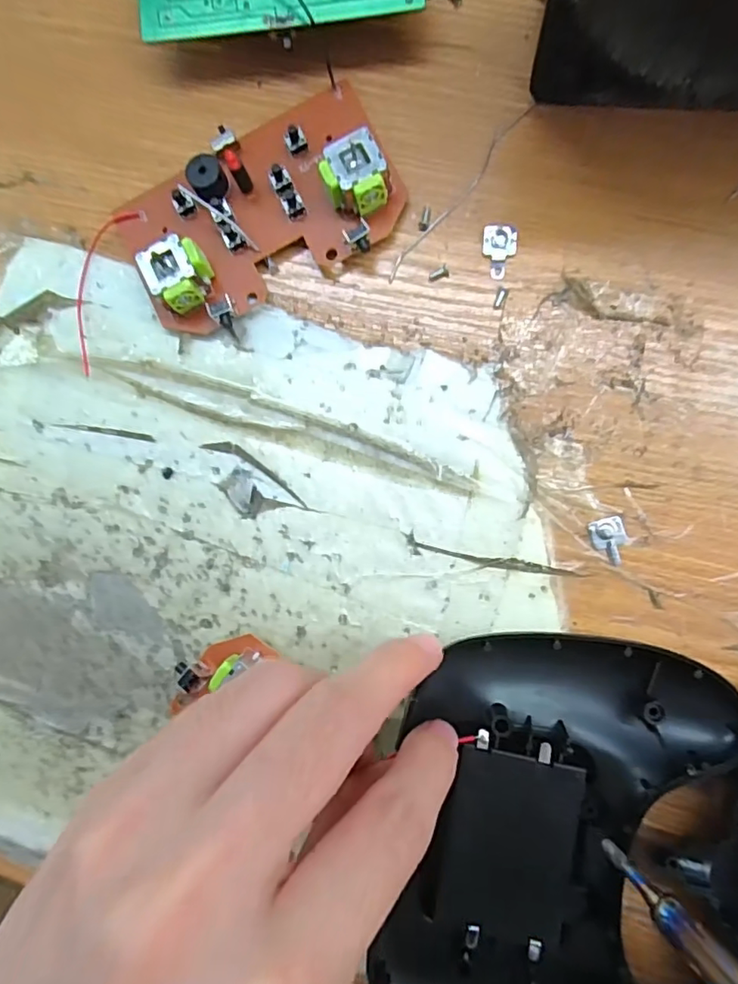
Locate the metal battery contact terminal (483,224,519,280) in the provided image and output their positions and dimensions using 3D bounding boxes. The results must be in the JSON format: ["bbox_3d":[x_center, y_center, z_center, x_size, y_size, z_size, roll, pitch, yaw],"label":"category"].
[{"bbox_3d":[0.042,-0.077,0.178,0.011,0.004,0.017,2,87,7],"label":"metal battery contact terminal"}]

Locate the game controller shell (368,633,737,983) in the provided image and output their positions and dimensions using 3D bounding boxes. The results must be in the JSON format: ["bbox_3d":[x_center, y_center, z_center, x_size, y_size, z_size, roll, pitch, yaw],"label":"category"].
[{"bbox_3d":[0.051,0.104,0.158,0.085,0.020,0.120,8,88,8],"label":"game controller shell"}]

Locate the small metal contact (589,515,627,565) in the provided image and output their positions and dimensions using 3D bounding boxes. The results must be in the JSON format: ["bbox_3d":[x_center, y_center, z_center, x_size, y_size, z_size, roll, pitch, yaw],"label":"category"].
[{"bbox_3d":[0.074,0.015,0.170,0.010,0.004,0.014,-16,85,6],"label":"small metal contact"}]

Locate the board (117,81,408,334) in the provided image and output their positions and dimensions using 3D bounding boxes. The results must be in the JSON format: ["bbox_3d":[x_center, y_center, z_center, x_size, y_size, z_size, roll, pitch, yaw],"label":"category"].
[{"bbox_3d":[-0.036,-0.093,0.181,0.088,0.017,0.055,-29,84,5],"label":"board"}]

